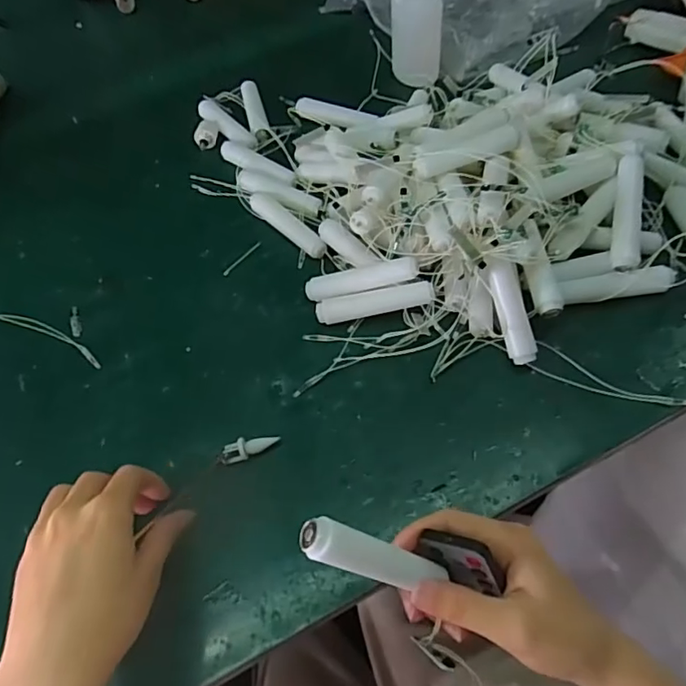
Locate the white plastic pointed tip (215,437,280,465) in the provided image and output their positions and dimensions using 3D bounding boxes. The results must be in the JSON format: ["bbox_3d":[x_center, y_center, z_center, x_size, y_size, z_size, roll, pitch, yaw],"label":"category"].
[{"bbox_3d":[-0.065,0.071,0.375,0.042,0.011,0.013,-25,59,-10],"label":"white plastic pointed tip"}]

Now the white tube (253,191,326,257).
[{"bbox_3d":[-0.046,-0.101,0.476,0.018,0.012,0.091,-41,63,-19],"label":"white tube"}]

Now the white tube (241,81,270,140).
[{"bbox_3d":[-0.089,-0.237,0.565,0.018,0.016,0.098,-14,58,-4],"label":"white tube"}]

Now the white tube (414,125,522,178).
[{"bbox_3d":[0.098,-0.149,0.429,0.089,0.015,0.017,-22,59,-8],"label":"white tube"}]

